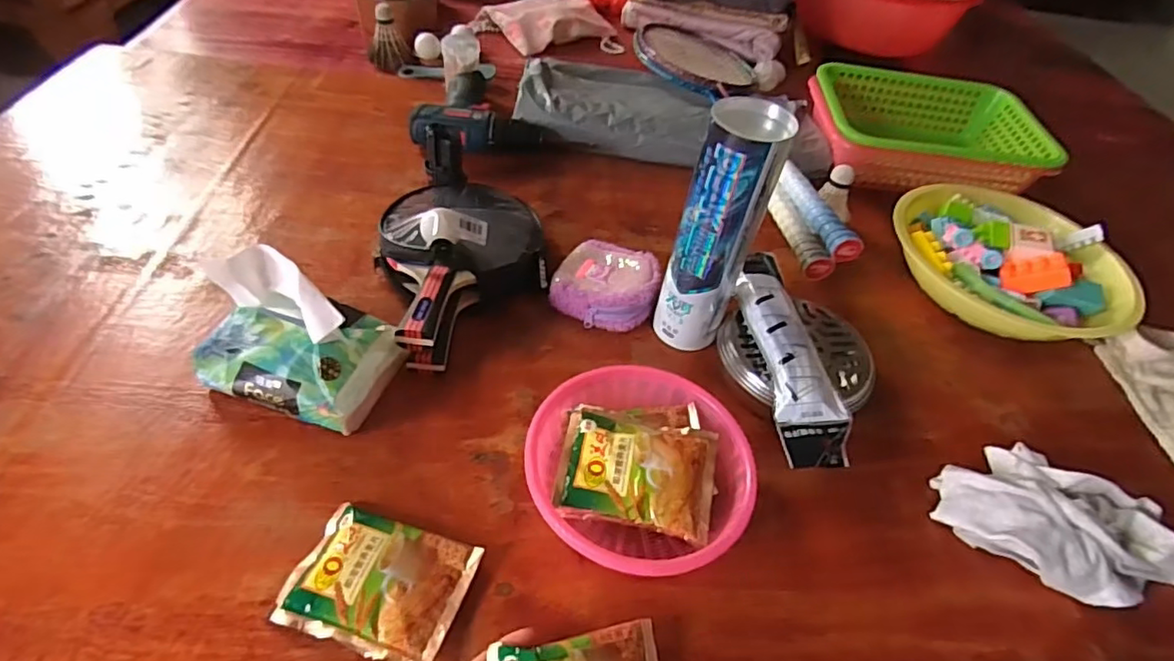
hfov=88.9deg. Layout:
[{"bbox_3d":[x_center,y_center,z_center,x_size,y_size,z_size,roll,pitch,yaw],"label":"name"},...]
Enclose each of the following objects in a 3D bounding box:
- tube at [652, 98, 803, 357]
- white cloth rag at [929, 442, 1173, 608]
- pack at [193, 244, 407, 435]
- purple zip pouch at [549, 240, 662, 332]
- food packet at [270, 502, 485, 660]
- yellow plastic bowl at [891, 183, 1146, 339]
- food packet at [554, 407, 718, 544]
[{"bbox_3d":[0.113,-0.081,0.525,0.065,0.220,0.059,27,50,17],"label":"tube"},{"bbox_3d":[0.393,0.161,0.476,0.206,0.048,0.106,21,48,12],"label":"white cloth rag"},{"bbox_3d":[-0.231,0.001,0.482,0.128,0.121,0.103,19,48,11],"label":"pack"},{"bbox_3d":[0.021,-0.048,0.621,0.103,0.042,0.101,18,48,10],"label":"purple zip pouch"},{"bbox_3d":[-0.140,0.171,0.408,0.111,0.018,0.085,17,47,9],"label":"food packet"},{"bbox_3d":[0.468,-0.074,0.674,0.250,0.075,0.215,35,53,24],"label":"yellow plastic bowl"},{"bbox_3d":[0.038,0.102,0.444,0.113,0.018,0.084,11,47,3],"label":"food packet"}]

